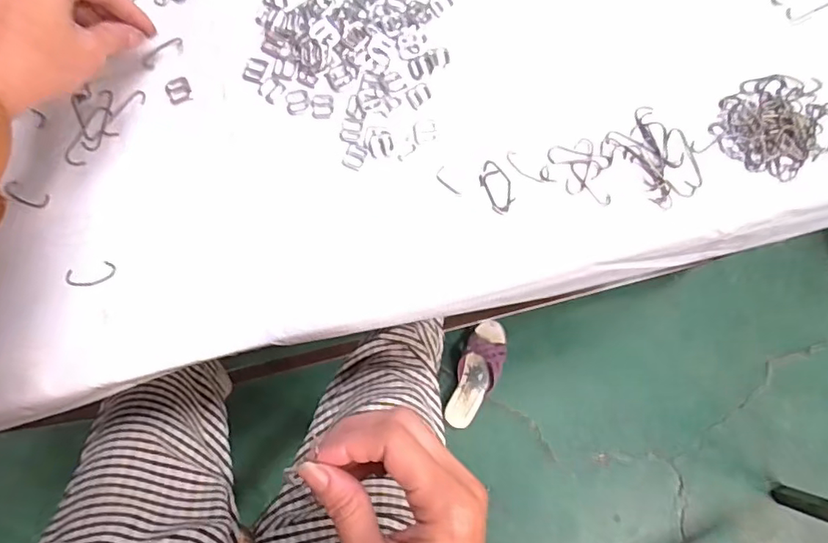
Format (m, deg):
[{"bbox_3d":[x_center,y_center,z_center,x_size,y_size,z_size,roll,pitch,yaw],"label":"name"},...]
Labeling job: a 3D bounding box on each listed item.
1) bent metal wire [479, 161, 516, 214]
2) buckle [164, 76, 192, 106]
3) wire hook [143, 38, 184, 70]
[{"bbox_3d":[0.058,-0.060,0.375,0.019,0.004,0.037,-26,81,-5],"label":"bent metal wire"},{"bbox_3d":[-0.168,-0.129,0.383,0.016,0.004,0.019,-22,81,-5],"label":"buckle"},{"bbox_3d":[-0.181,-0.157,0.388,0.032,0.004,0.012,-30,81,-6],"label":"wire hook"}]

